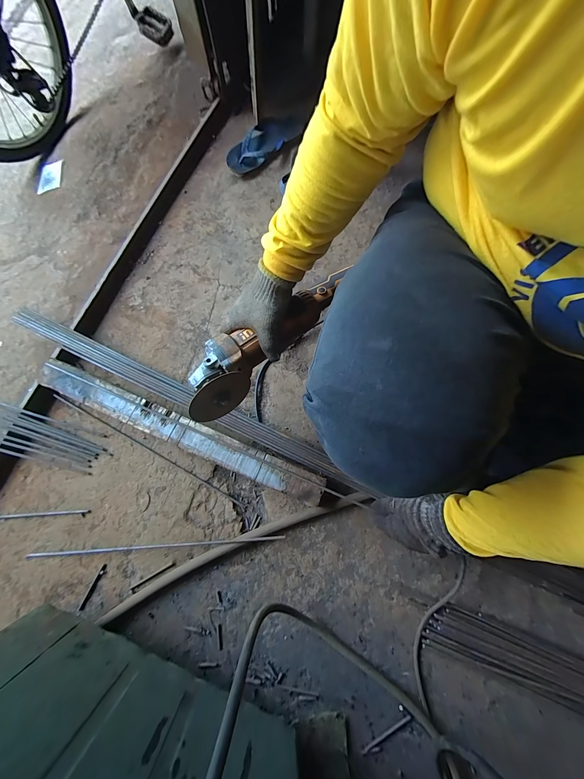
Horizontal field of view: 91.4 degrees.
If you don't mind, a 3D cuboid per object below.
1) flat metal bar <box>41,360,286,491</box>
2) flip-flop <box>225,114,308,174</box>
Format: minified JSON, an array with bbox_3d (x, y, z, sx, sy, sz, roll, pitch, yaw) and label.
[{"bbox_3d":[-0.265,0.067,0.569,0.539,0.007,0.053,23,80,6],"label":"flat metal bar"},{"bbox_3d":[-0.064,-0.659,0.756,0.257,0.036,0.081,-42,80,-8],"label":"flip-flop"}]

